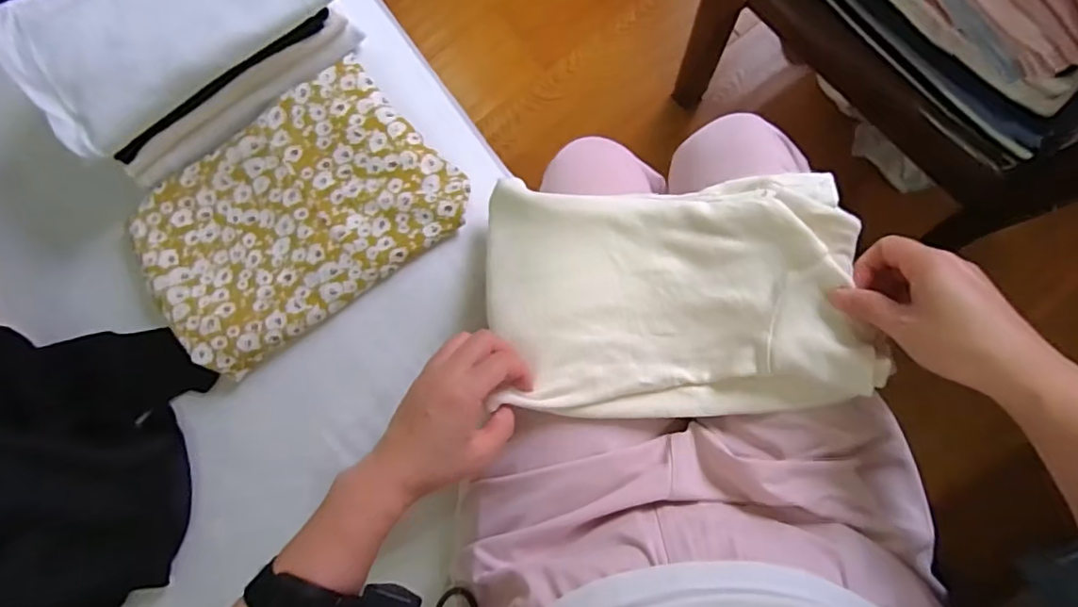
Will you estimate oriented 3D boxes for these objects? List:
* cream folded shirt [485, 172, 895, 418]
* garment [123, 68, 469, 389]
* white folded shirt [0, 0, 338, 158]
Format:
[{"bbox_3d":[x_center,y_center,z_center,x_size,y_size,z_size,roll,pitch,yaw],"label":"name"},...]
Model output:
[{"bbox_3d":[0.091,-0.007,0.417,0.269,0.045,0.175,1,85,8],"label":"cream folded shirt"},{"bbox_3d":[-0.224,-0.081,0.517,0.273,0.031,0.187,-35,81,3],"label":"garment"},{"bbox_3d":[-0.316,-0.252,0.474,0.253,0.045,0.155,-37,81,3],"label":"white folded shirt"}]

